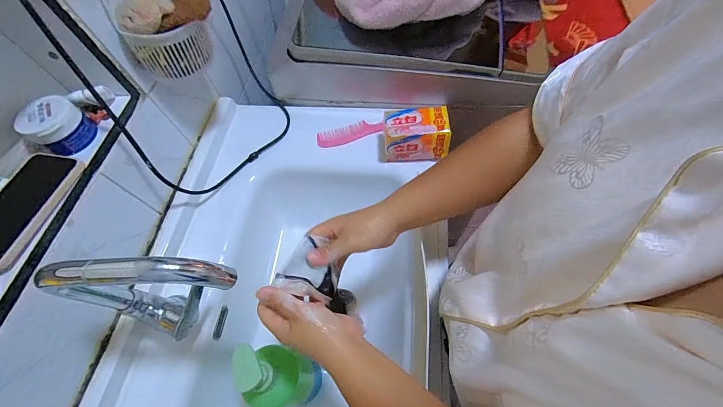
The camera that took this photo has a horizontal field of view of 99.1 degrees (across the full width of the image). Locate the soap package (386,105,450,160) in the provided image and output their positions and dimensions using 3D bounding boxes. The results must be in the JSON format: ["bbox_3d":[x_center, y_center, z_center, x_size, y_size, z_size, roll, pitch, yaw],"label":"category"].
[{"bbox_3d":[0.099,-0.129,0.577,0.117,0.072,0.070,0,61,5],"label":"soap package"}]

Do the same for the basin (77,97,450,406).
[{"bbox_3d":[-0.122,0.187,0.548,0.479,0.180,0.820,3,62,6],"label":"basin"}]

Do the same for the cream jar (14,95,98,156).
[{"bbox_3d":[-0.409,-0.105,0.417,0.062,0.052,0.066,-2,61,4],"label":"cream jar"}]

